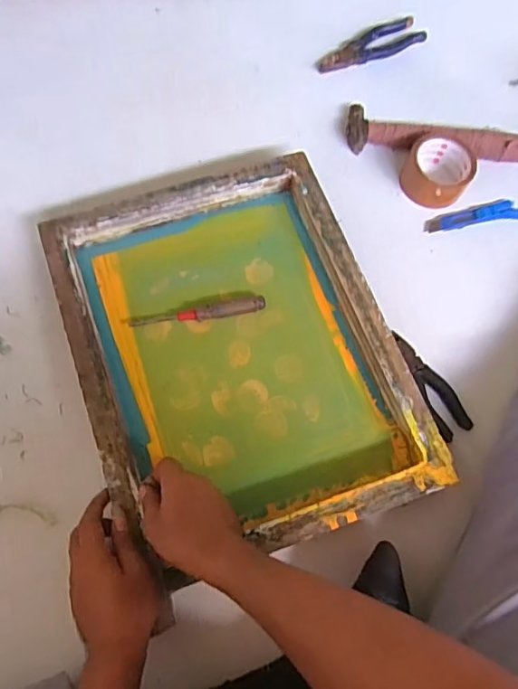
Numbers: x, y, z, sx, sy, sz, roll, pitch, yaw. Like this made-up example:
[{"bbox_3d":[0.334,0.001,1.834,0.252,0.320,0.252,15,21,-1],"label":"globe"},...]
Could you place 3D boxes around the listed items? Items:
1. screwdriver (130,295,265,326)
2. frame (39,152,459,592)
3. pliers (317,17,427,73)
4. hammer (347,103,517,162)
[{"bbox_3d":[-0.076,-0.037,0.642,0.168,0.019,0.017,-10,71,-6],"label":"screwdriver"},{"bbox_3d":[-0.028,0.005,0.607,0.349,0.051,0.444,-19,72,-9],"label":"frame"},{"bbox_3d":[0.178,-0.488,0.829,0.187,0.020,0.053,-22,73,-10],"label":"pliers"},{"bbox_3d":[0.261,-0.303,0.759,0.263,0.033,0.081,13,70,2],"label":"hammer"}]

